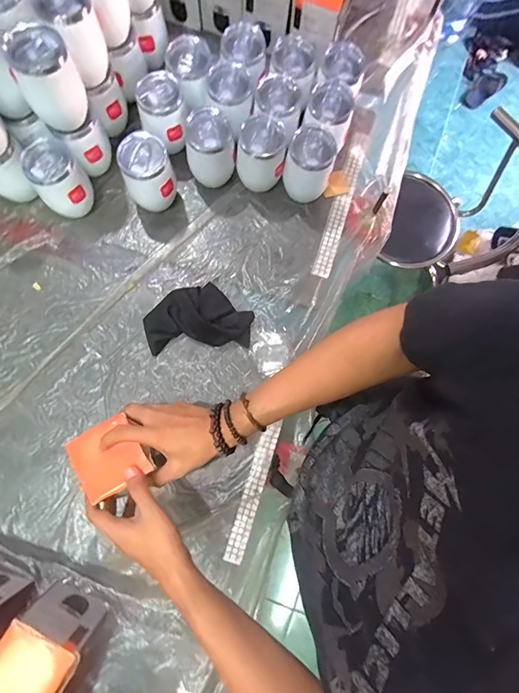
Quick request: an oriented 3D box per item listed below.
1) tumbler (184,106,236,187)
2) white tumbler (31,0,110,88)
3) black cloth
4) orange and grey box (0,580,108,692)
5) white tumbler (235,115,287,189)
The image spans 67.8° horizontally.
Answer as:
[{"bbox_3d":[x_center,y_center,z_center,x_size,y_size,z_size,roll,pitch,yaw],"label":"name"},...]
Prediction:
[{"bbox_3d":[-0.084,-0.348,0.673,0.080,0.099,0.074,0,77,-2],"label":"tumbler"},{"bbox_3d":[-0.278,-0.475,0.587,0.076,0.111,0.089,-24,79,-7],"label":"white tumbler"},{"bbox_3d":[-0.105,-0.054,0.660,0.177,0.041,0.108,-5,77,-3],"label":"black cloth"},{"bbox_3d":[-0.281,0.400,0.514,0.098,0.130,0.098,28,78,5],"label":"orange and grey box"},{"bbox_3d":[0.001,-0.342,0.678,0.085,0.098,0.078,0,77,-2],"label":"white tumbler"}]

